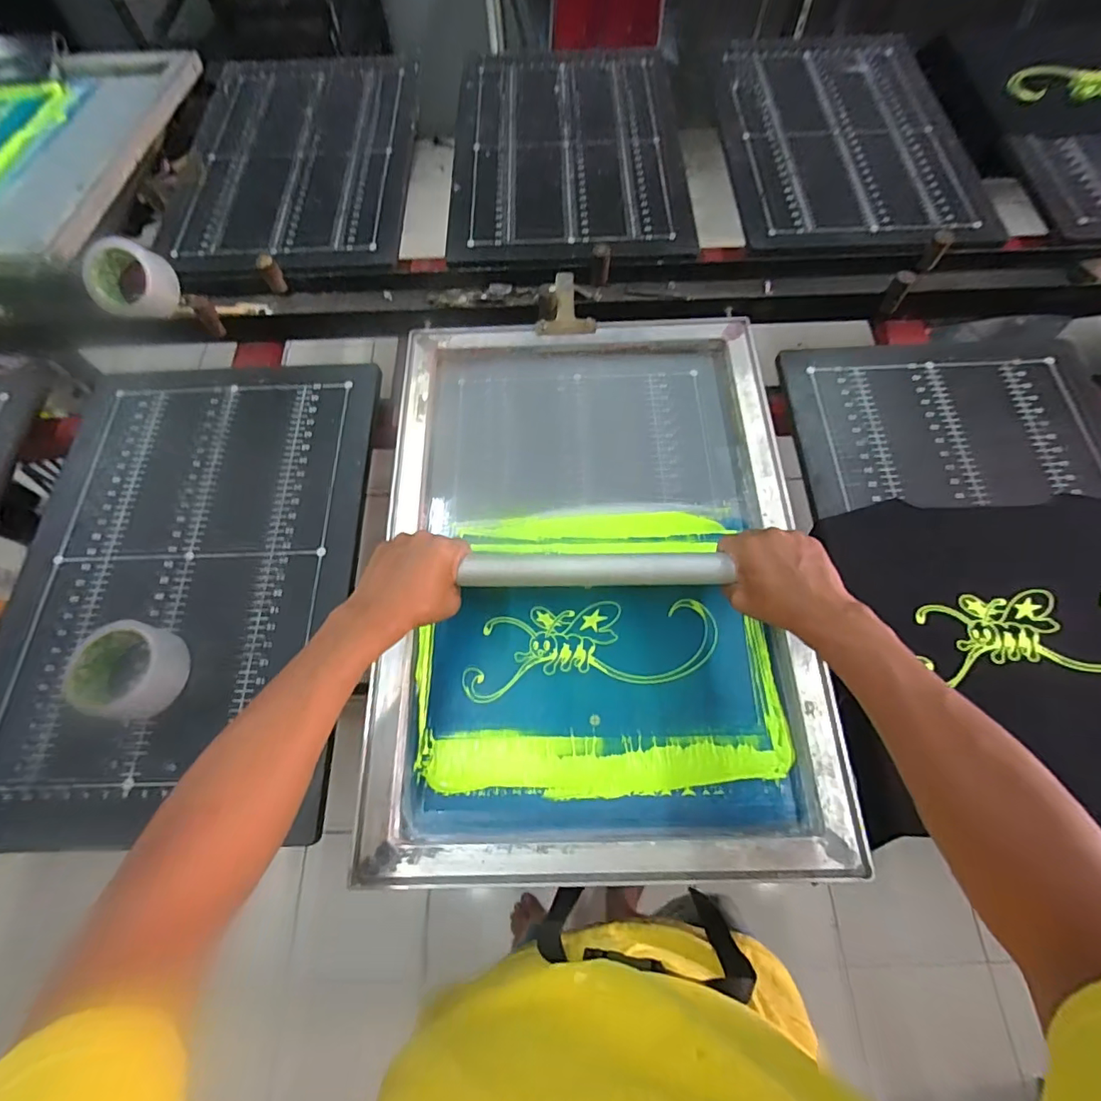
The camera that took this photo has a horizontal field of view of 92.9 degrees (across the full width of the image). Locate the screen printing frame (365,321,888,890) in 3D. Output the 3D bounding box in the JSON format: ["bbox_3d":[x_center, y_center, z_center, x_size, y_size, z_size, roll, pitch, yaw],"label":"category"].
[{"bbox_3d":[0.045,0.000,0.602,0.459,0.042,0.649,-1,69,0],"label":"screen printing frame"}]

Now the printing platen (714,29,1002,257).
[{"bbox_3d":[0.512,-0.727,0.912,0.395,0.032,0.596,1,69,1],"label":"printing platen"}]

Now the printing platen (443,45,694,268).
[{"bbox_3d":[0.033,-0.708,0.917,0.397,0.019,0.591,-1,69,0],"label":"printing platen"}]

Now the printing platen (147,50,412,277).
[{"bbox_3d":[-0.437,-0.693,0.914,0.371,0.026,0.574,-1,69,0],"label":"printing platen"}]

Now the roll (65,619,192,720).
[{"bbox_3d":[-0.450,0.130,0.561,0.105,0.046,0.097,0,69,1],"label":"roll"}]

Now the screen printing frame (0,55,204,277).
[{"bbox_3d":[-0.954,-0.658,0.871,0.542,0.045,0.670,1,62,1],"label":"screen printing frame"}]

